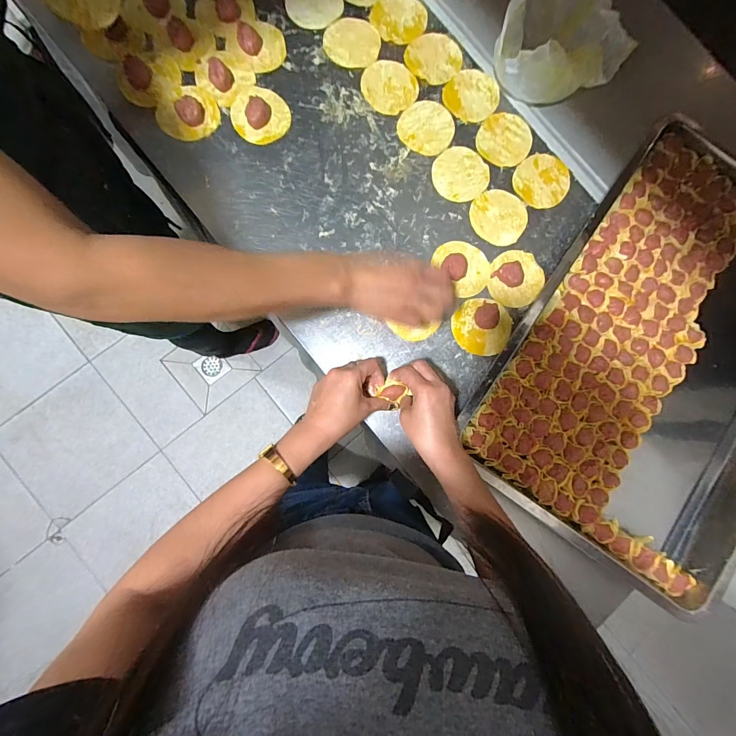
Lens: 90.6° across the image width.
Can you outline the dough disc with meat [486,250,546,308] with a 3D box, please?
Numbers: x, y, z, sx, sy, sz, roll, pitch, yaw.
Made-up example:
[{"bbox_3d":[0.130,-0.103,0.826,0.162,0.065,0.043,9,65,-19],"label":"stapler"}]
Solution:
[{"bbox_3d":[0.215,-0.131,0.519,0.074,0.024,0.084,34,82,0],"label":"dough disc with meat"}]

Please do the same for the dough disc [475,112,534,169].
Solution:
[{"bbox_3d":[0.207,-0.347,0.551,0.080,0.004,0.084,1,83,-5],"label":"dough disc"}]

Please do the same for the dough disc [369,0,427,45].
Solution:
[{"bbox_3d":[0.048,-0.538,0.559,0.081,0.004,0.082,1,83,-5],"label":"dough disc"}]

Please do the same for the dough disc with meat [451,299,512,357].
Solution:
[{"bbox_3d":[0.162,-0.059,0.511,0.082,0.017,0.078,1,83,-5],"label":"dough disc with meat"}]

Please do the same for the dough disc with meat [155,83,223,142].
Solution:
[{"bbox_3d":[-0.252,-0.359,0.512,0.081,0.011,0.072,-41,88,-8],"label":"dough disc with meat"}]

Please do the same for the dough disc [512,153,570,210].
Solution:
[{"bbox_3d":[0.262,-0.283,0.549,0.081,0.004,0.084,1,83,-5],"label":"dough disc"}]

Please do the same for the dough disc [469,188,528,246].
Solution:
[{"bbox_3d":[0.194,-0.224,0.539,0.083,0.006,0.078,1,83,-5],"label":"dough disc"}]

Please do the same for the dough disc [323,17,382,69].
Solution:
[{"bbox_3d":[-0.024,-0.491,0.550,0.083,0.005,0.078,1,83,-5],"label":"dough disc"}]

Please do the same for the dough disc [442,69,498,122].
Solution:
[{"bbox_3d":[0.161,-0.418,0.555,0.078,0.004,0.083,1,83,-5],"label":"dough disc"}]

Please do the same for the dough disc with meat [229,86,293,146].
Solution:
[{"bbox_3d":[-0.157,-0.366,0.519,0.078,0.016,0.086,-37,88,-8],"label":"dough disc with meat"}]

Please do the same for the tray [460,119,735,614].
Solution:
[{"bbox_3d":[0.427,-0.032,0.513,0.388,0.047,0.610,37,82,0],"label":"tray"}]

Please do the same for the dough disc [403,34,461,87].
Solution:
[{"bbox_3d":[0.101,-0.476,0.558,0.081,0.004,0.083,1,83,-5],"label":"dough disc"}]

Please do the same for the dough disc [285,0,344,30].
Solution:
[{"bbox_3d":[-0.080,-0.551,0.549,0.084,0.004,0.083,1,83,-5],"label":"dough disc"}]

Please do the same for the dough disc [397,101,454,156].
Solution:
[{"bbox_3d":[0.088,-0.361,0.545,0.081,0.004,0.081,1,83,-5],"label":"dough disc"}]

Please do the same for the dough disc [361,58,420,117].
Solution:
[{"bbox_3d":[0.031,-0.425,0.547,0.080,0.004,0.083,1,83,-5],"label":"dough disc"}]

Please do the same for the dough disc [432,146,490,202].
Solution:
[{"bbox_3d":[0.138,-0.289,0.542,0.082,0.004,0.081,1,83,-5],"label":"dough disc"}]

